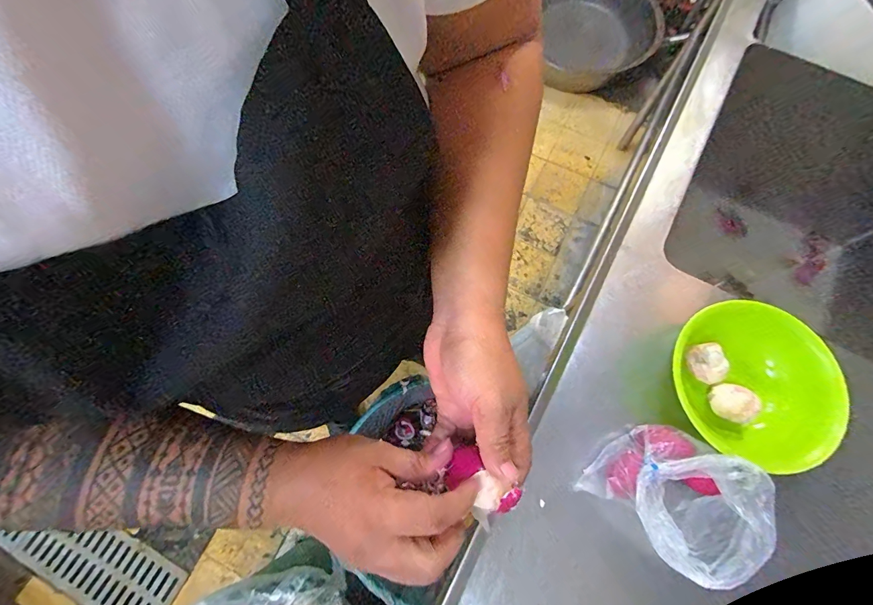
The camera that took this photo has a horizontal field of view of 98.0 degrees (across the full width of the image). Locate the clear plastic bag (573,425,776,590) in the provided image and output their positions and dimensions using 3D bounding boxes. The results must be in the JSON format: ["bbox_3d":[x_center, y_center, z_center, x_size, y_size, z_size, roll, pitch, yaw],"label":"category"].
[{"bbox_3d":[0.260,0.210,0.419,0.158,0.078,0.122,34,74,10],"label":"clear plastic bag"}]

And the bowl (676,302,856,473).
[{"bbox_3d":[0.375,0.091,0.462,0.164,0.085,0.179,0,72,-1],"label":"bowl"}]

